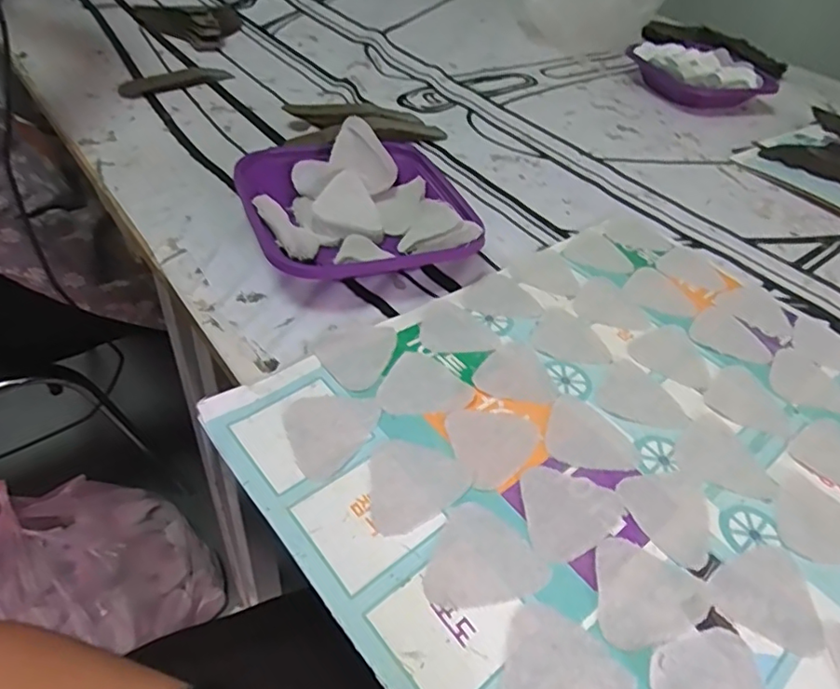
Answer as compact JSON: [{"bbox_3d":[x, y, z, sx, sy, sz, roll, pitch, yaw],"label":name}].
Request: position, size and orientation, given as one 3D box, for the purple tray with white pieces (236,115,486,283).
[{"bbox_3d":[-0.054,-0.118,0.504,0.181,0.065,0.181,-13,48,-18],"label":"purple tray with white pieces"}]

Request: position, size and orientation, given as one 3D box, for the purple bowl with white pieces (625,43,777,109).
[{"bbox_3d":[0.430,-0.410,0.872,0.178,0.050,0.140,-9,47,-15],"label":"purple bowl with white pieces"}]

